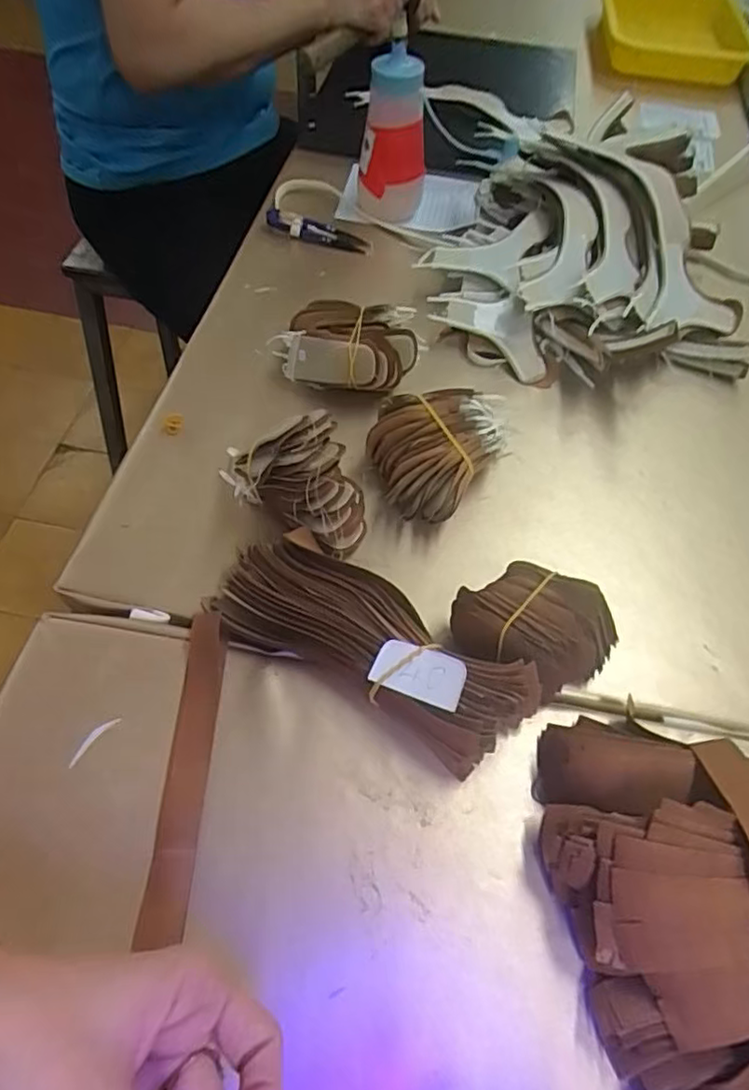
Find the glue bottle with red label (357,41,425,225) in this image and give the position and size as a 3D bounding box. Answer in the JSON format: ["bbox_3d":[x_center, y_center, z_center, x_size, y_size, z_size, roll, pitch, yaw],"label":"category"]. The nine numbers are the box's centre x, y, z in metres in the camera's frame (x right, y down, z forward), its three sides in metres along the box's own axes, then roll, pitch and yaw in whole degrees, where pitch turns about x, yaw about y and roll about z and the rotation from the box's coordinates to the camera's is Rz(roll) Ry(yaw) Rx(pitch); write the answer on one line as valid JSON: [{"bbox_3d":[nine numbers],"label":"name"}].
[{"bbox_3d":[0.017,-0.361,0.558,0.059,0.131,0.050,6,57,0],"label":"glue bottle with red label"}]

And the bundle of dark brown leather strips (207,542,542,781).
[{"bbox_3d":[-0.003,0.055,0.356,0.183,0.048,0.064,29,60,15],"label":"bundle of dark brown leather strips"}]

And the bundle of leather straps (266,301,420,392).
[{"bbox_3d":[-0.021,-0.151,0.484,0.104,0.044,0.071,12,57,4],"label":"bundle of leather straps"}]

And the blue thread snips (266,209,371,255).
[{"bbox_3d":[-0.053,-0.294,0.596,0.096,0.018,0.020,12,56,-12],"label":"blue thread snips"}]

